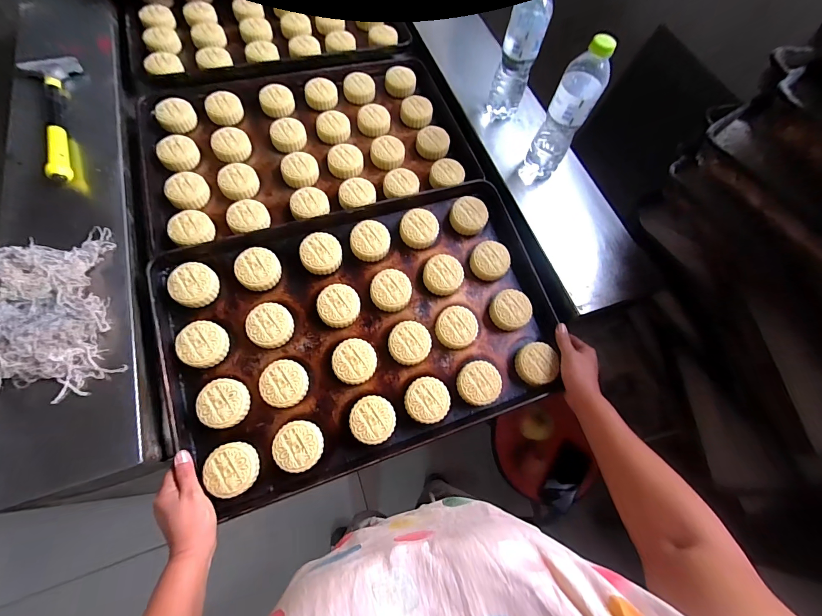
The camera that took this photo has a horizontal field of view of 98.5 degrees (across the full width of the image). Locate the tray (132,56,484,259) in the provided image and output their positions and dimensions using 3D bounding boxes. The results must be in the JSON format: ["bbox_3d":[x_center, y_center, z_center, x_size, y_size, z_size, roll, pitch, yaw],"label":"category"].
[{"bbox_3d":[-0.207,-0.335,0.703,0.593,0.047,0.393,-18,67,-11],"label":"tray"}]

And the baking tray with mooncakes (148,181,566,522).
[{"bbox_3d":[-0.065,0.021,0.567,0.585,0.035,0.388,-18,77,-12],"label":"baking tray with mooncakes"}]

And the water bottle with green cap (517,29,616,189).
[{"bbox_3d":[0.252,-0.311,0.584,0.067,0.229,0.057,26,66,9],"label":"water bottle with green cap"}]

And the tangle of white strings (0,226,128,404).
[{"bbox_3d":[-0.513,0.007,0.481,0.175,0.078,0.233,-20,67,-12],"label":"tangle of white strings"}]

